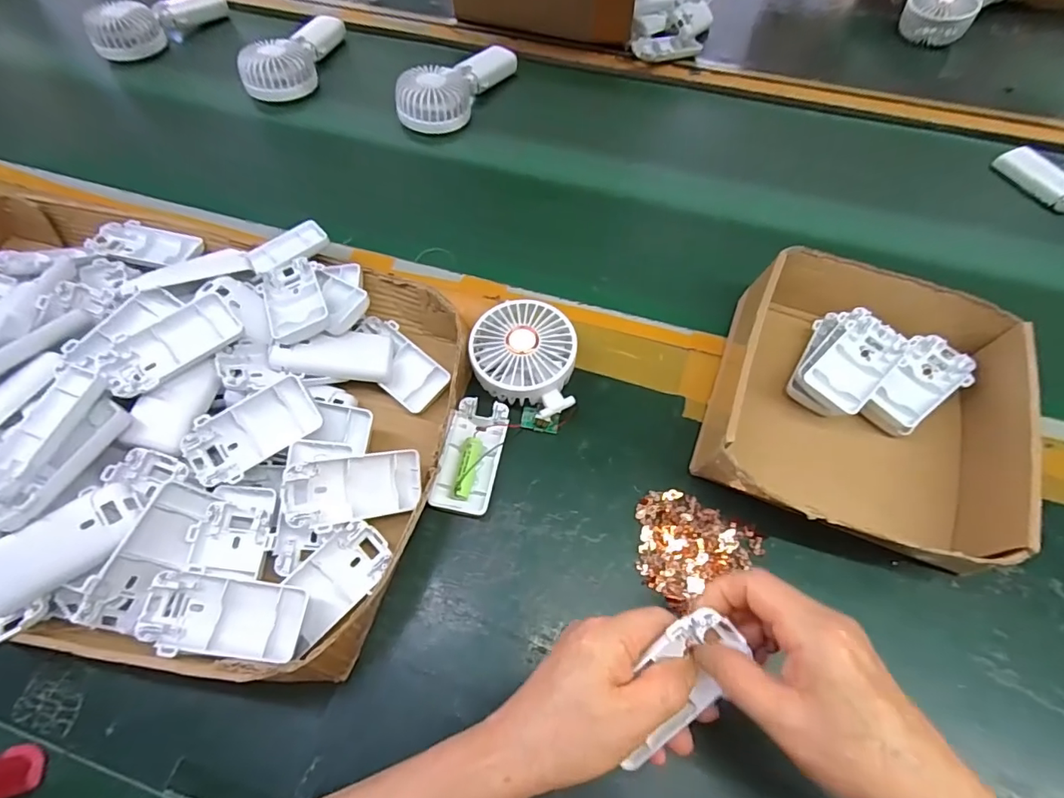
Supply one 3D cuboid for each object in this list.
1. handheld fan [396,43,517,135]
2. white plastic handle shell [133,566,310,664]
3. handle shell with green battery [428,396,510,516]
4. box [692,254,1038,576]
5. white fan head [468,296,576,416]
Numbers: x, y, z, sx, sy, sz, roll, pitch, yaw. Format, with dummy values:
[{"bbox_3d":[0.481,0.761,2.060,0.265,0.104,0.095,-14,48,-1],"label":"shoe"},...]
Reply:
[{"bbox_3d":[-0.093,-0.401,0.641,0.078,0.049,0.181,28,66,16],"label":"handheld fan"},{"bbox_3d":[-0.196,0.140,0.326,0.094,0.016,0.047,13,76,-4],"label":"white plastic handle shell"},{"bbox_3d":[-0.049,0.046,0.410,0.048,0.018,0.096,8,62,6],"label":"handle shell with green battery"},{"bbox_3d":[0.253,-0.004,0.398,0.198,0.072,0.207,20,64,12],"label":"box"},{"bbox_3d":[-0.007,-0.032,0.432,0.087,0.043,0.097,3,61,4],"label":"white fan head"}]

